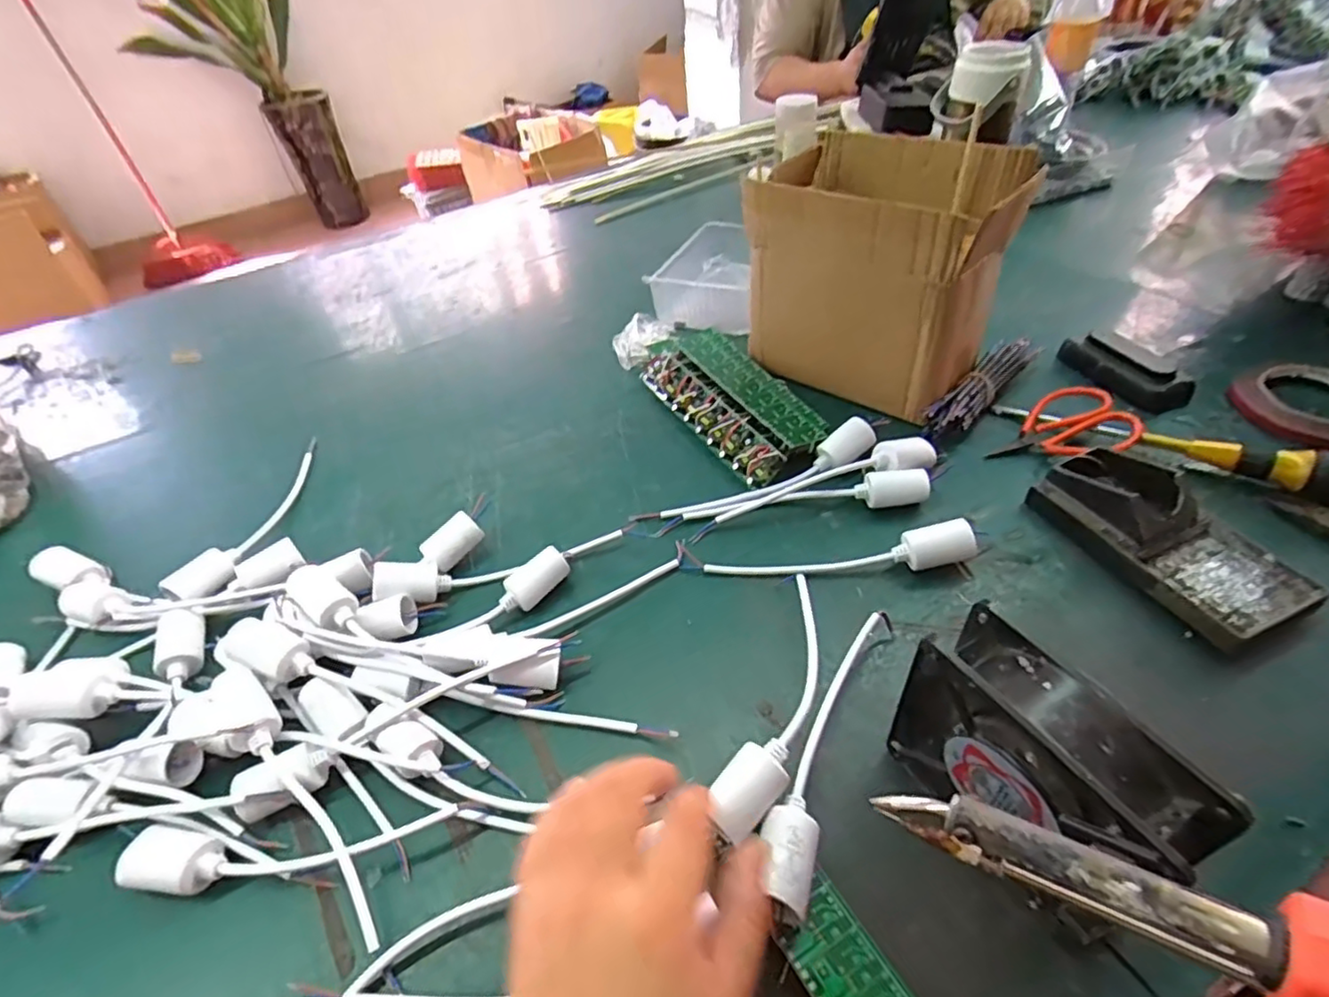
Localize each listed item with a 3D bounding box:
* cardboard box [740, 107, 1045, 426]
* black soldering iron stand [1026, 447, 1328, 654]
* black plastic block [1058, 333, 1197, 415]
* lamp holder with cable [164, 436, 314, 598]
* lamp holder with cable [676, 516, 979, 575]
[{"bbox_3d":[0.192,-0.200,0.570,0.197,0.173,0.154,30,55,31],"label":"cardboard box"},{"bbox_3d":[0.340,0.023,0.434,0.081,0.042,0.156,-20,46,-13],"label":"black soldering iron stand"},{"bbox_3d":[0.411,-0.119,0.575,0.043,0.033,0.104,-17,46,-11],"label":"black plastic block"},{"bbox_3d":[-0.348,0.006,0.557,0.044,0.027,0.205,0,45,7],"label":"lamp holder with cable"},{"bbox_3d":[0.115,0.036,0.460,0.210,0.035,0.039,-3,45,3],"label":"lamp holder with cable"}]

